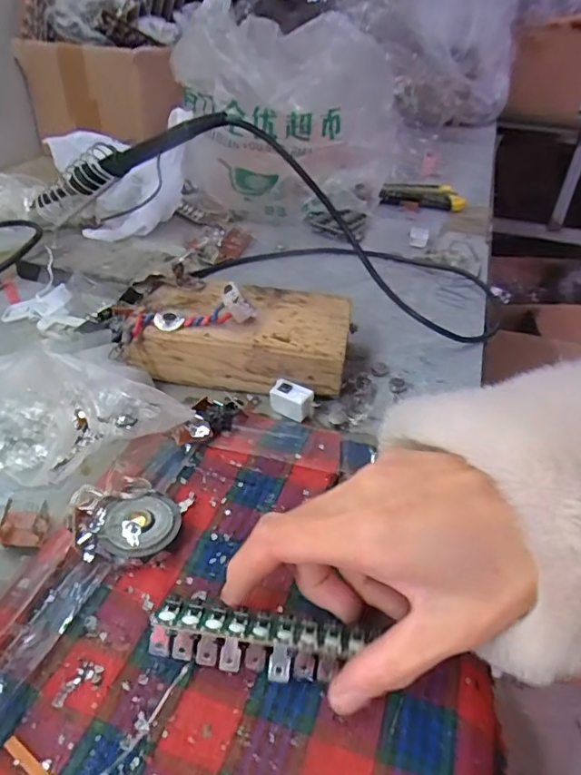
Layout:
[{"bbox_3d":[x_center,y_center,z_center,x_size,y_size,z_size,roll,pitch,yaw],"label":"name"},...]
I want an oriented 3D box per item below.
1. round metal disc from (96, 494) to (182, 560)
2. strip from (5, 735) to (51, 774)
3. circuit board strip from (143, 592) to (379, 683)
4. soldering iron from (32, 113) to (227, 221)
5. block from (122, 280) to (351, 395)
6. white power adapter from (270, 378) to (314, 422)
[{"bbox_3d":[-0.071,0.067,0.258,0.035,0.011,0.035,5,39,-4],"label":"round metal disc"},{"bbox_3d":[-0.090,0.129,0.187,0.021,0.004,0.005,29,41,21],"label":"strip"},{"bbox_3d":[-0.012,0.100,0.214,0.084,0.011,0.024,6,38,2],"label":"circuit board strip"},{"bbox_3d":[-0.127,-0.171,0.406,0.192,0.032,0.028,-9,30,29],"label":"soldering iron"},{"bbox_3d":[-0.032,-0.036,0.373,0.140,0.039,0.081,9,39,3],"label":"block"},{"bbox_3d":[0.001,0.007,0.338,0.026,0.018,0.013,26,42,22],"label":"white power adapter"}]

